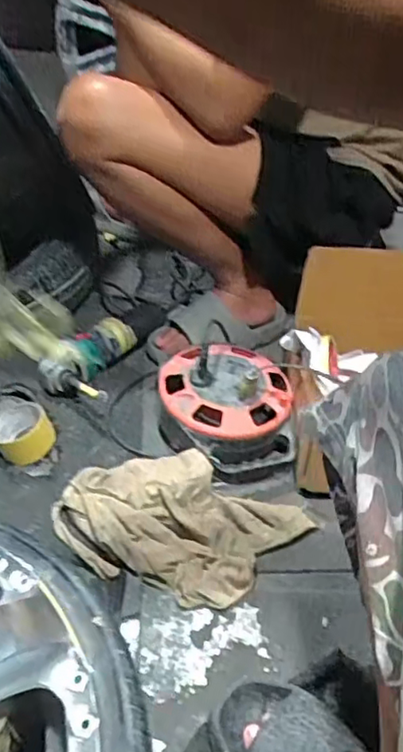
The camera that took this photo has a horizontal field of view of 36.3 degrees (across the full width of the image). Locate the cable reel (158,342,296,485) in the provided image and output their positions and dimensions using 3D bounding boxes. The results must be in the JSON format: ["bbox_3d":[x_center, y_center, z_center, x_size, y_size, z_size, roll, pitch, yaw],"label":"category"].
[{"bbox_3d":[0.036,0.052,0.941,0.202,0.106,0.228,-2,40,-6],"label":"cable reel"}]

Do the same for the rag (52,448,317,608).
[{"bbox_3d":[-0.031,0.187,0.823,0.313,0.054,0.201,18,42,18],"label":"rag"}]

